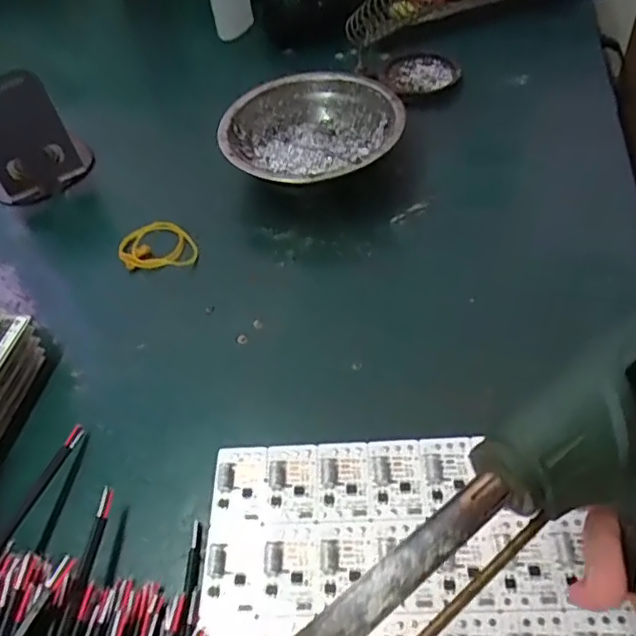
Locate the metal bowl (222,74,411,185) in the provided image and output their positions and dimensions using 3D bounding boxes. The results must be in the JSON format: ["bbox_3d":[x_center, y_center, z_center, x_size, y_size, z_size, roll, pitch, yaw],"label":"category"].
[{"bbox_3d":[-0.004,-0.125,0.434,0.122,0.049,0.118,-3,51,4],"label":"metal bowl"}]

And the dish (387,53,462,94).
[{"bbox_3d":[0.085,-0.203,0.495,0.052,0.010,0.051,-3,51,4],"label":"dish"}]

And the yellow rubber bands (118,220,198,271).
[{"bbox_3d":[-0.110,-0.047,0.407,0.050,0.009,0.049,-12,49,-8],"label":"yellow rubber bands"}]

